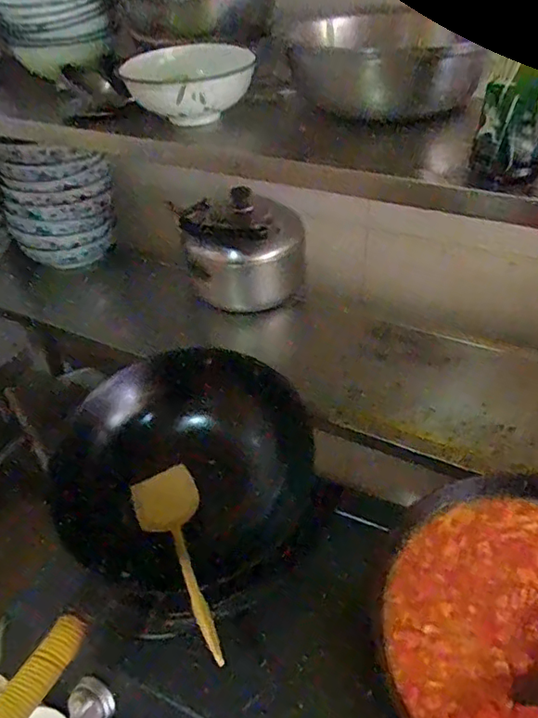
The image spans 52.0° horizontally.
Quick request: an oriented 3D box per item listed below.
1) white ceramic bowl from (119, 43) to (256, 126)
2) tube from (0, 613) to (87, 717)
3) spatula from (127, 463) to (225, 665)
[{"bbox_3d":[-0.113,-0.381,0.779,0.165,0.080,0.135,-13,42,-10],"label":"white ceramic bowl"},{"bbox_3d":[-0.213,0.292,0.503,0.030,0.026,0.118,15,44,20],"label":"tube"},{"bbox_3d":[-0.096,0.219,0.624,0.082,0.042,0.268,-18,29,-15],"label":"spatula"}]

